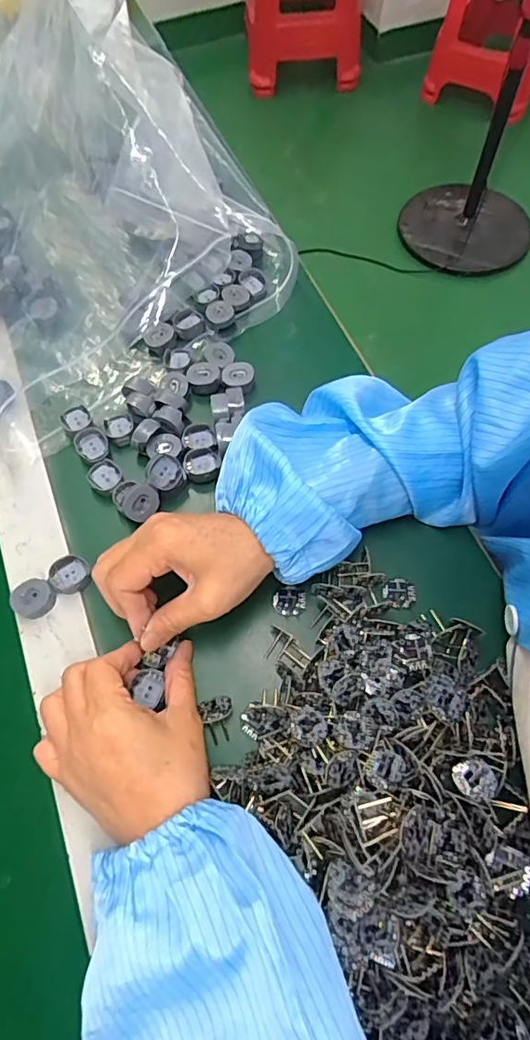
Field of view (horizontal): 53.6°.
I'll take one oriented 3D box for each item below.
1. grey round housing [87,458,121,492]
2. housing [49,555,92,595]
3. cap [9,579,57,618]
[{"bbox_3d":[-0.132,-0.035,0.429,0.027,0.015,0.025,0,65,1],"label":"grey round housing"},{"bbox_3d":[-0.146,0.041,0.394,0.028,0.011,0.027,0,65,1],"label":"housing"},{"bbox_3d":[-0.170,0.058,0.385,0.029,0.016,0.025,-37,70,-15],"label":"cap"}]

